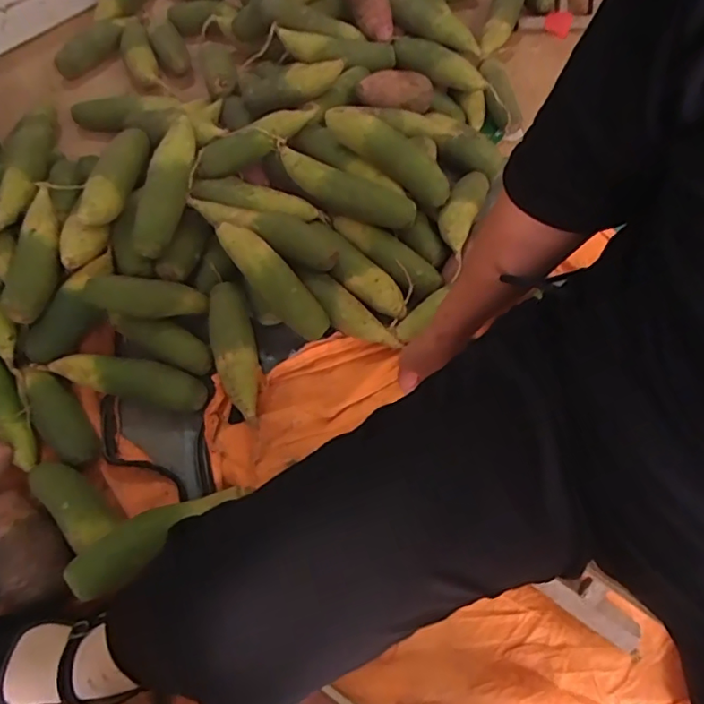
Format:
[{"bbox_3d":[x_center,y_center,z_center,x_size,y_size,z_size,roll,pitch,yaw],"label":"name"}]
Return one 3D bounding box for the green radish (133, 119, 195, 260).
[{"bbox_3d":[-0.262,-0.237,0.762,0.055,0.052,0.213,15,86,9],"label":"green radish"}]

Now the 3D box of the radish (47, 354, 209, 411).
[{"bbox_3d":[-0.310,0.035,0.744,0.210,0.050,0.053,9,63,6],"label":"radish"}]

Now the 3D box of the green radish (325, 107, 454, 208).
[{"bbox_3d":[0.061,-0.308,0.823,0.211,0.053,0.058,33,66,-8],"label":"green radish"}]

